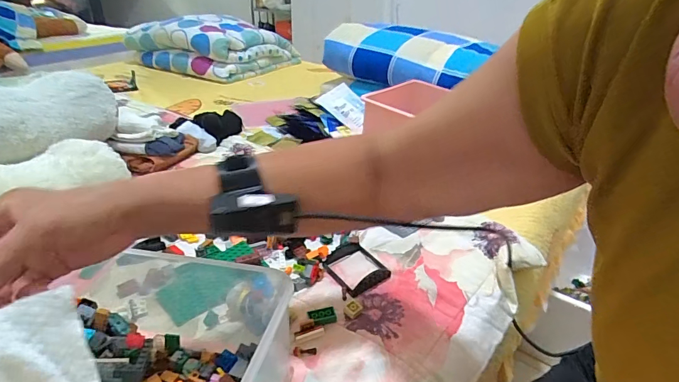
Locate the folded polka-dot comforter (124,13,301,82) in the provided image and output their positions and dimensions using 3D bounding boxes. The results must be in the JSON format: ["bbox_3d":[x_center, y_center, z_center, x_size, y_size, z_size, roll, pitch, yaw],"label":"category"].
[{"bbox_3d":[-0.530,-0.610,1.643,0.571,0.214,0.427,18,32,28],"label":"folded polka-dot comforter"}]

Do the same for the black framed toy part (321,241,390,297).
[{"bbox_3d":[0.022,0.098,0.527,0.069,0.018,0.079,-19,34,-32],"label":"black framed toy part"}]

